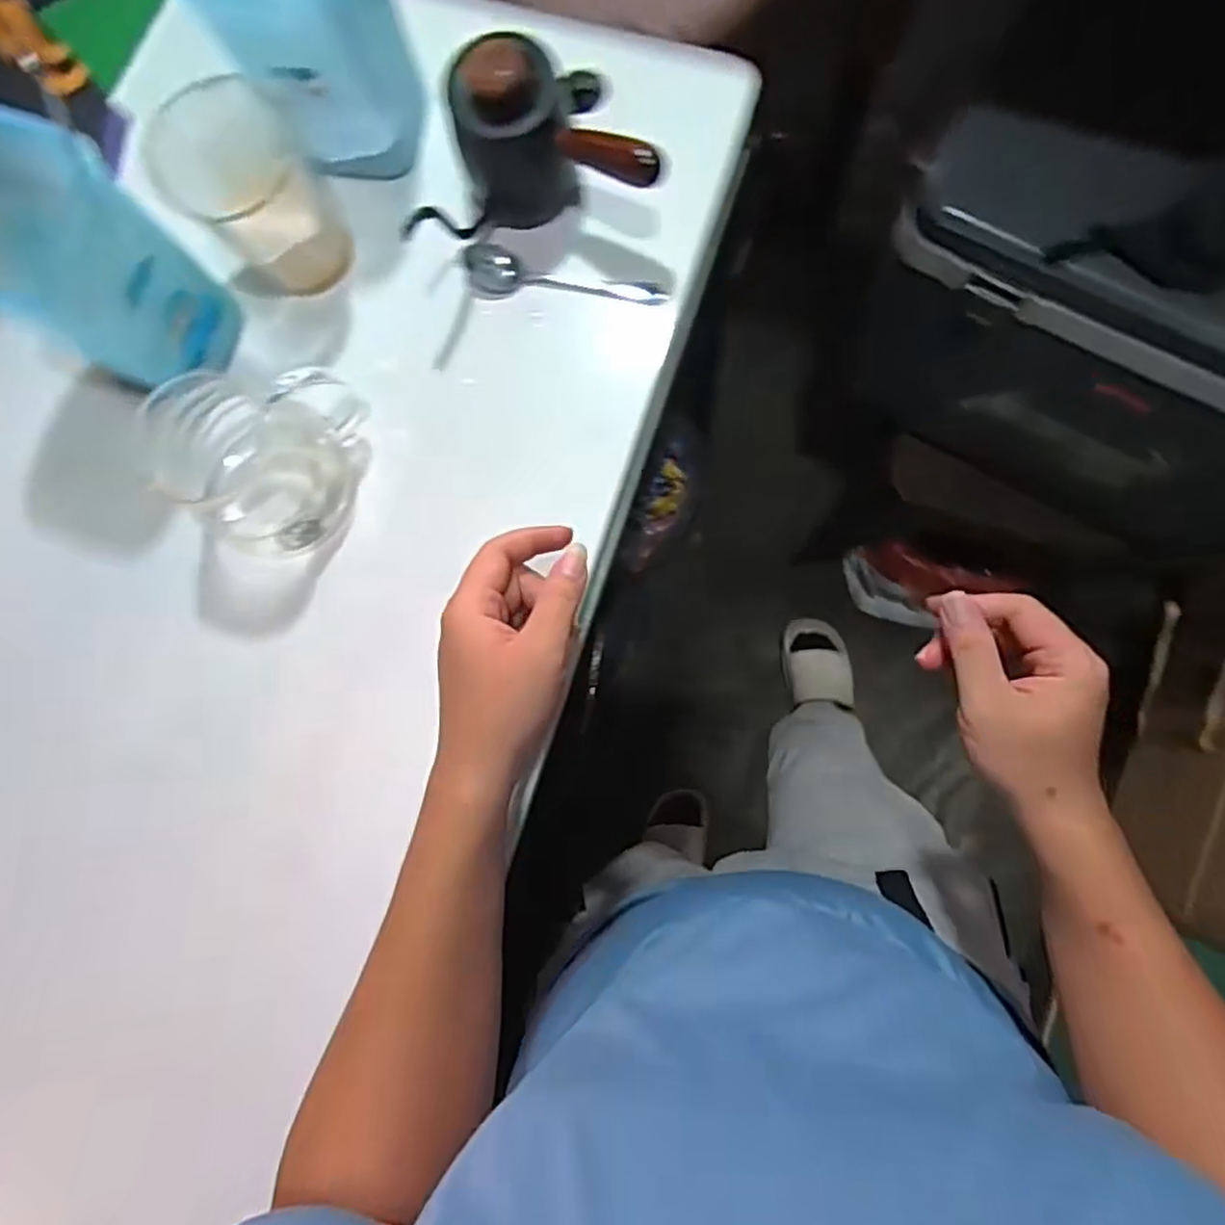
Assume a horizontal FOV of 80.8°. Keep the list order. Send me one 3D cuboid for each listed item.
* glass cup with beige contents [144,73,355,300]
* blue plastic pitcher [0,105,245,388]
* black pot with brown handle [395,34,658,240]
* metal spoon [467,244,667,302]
[{"bbox_3d":[-0.230,-0.270,0.470,0.090,0.106,0.083,-1,83,4],"label":"glass cup with beige contents"},{"bbox_3d":[-0.318,-0.207,0.440,0.101,0.149,0.089,13,84,6],"label":"blue plastic pitcher"},{"bbox_3d":[-0.056,-0.288,0.459,0.147,0.089,0.099,-13,82,3],"label":"black pot with brown handle"},{"bbox_3d":[-0.032,-0.224,0.486,0.135,0.025,0.027,11,84,5],"label":"metal spoon"}]

